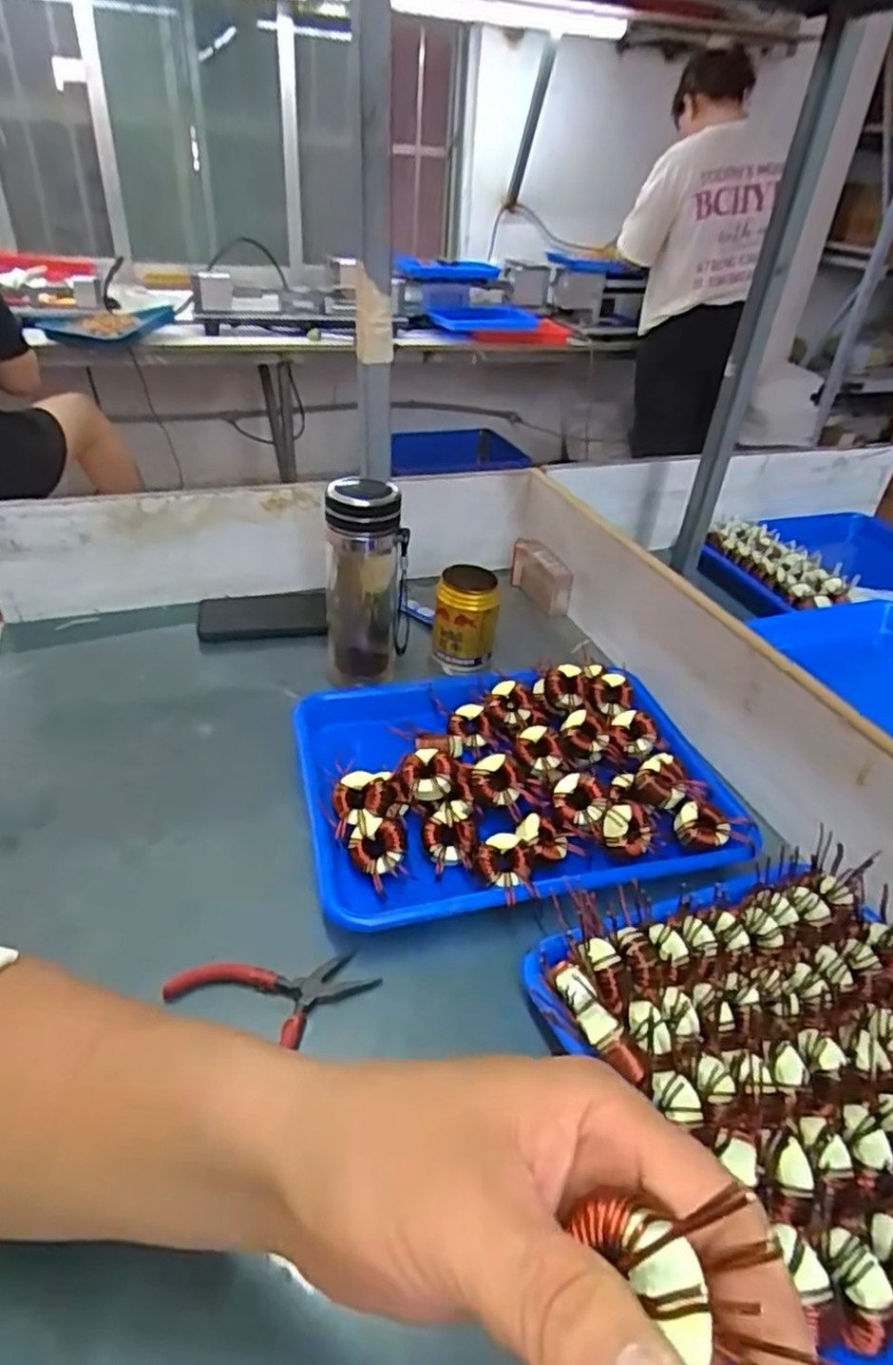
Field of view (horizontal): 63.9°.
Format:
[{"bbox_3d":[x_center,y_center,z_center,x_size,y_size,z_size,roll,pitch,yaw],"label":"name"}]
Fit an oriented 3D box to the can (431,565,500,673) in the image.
[{"bbox_3d":[0.021,-0.066,0.734,0.065,0.087,0.063,3,36,-2],"label":"can"}]

